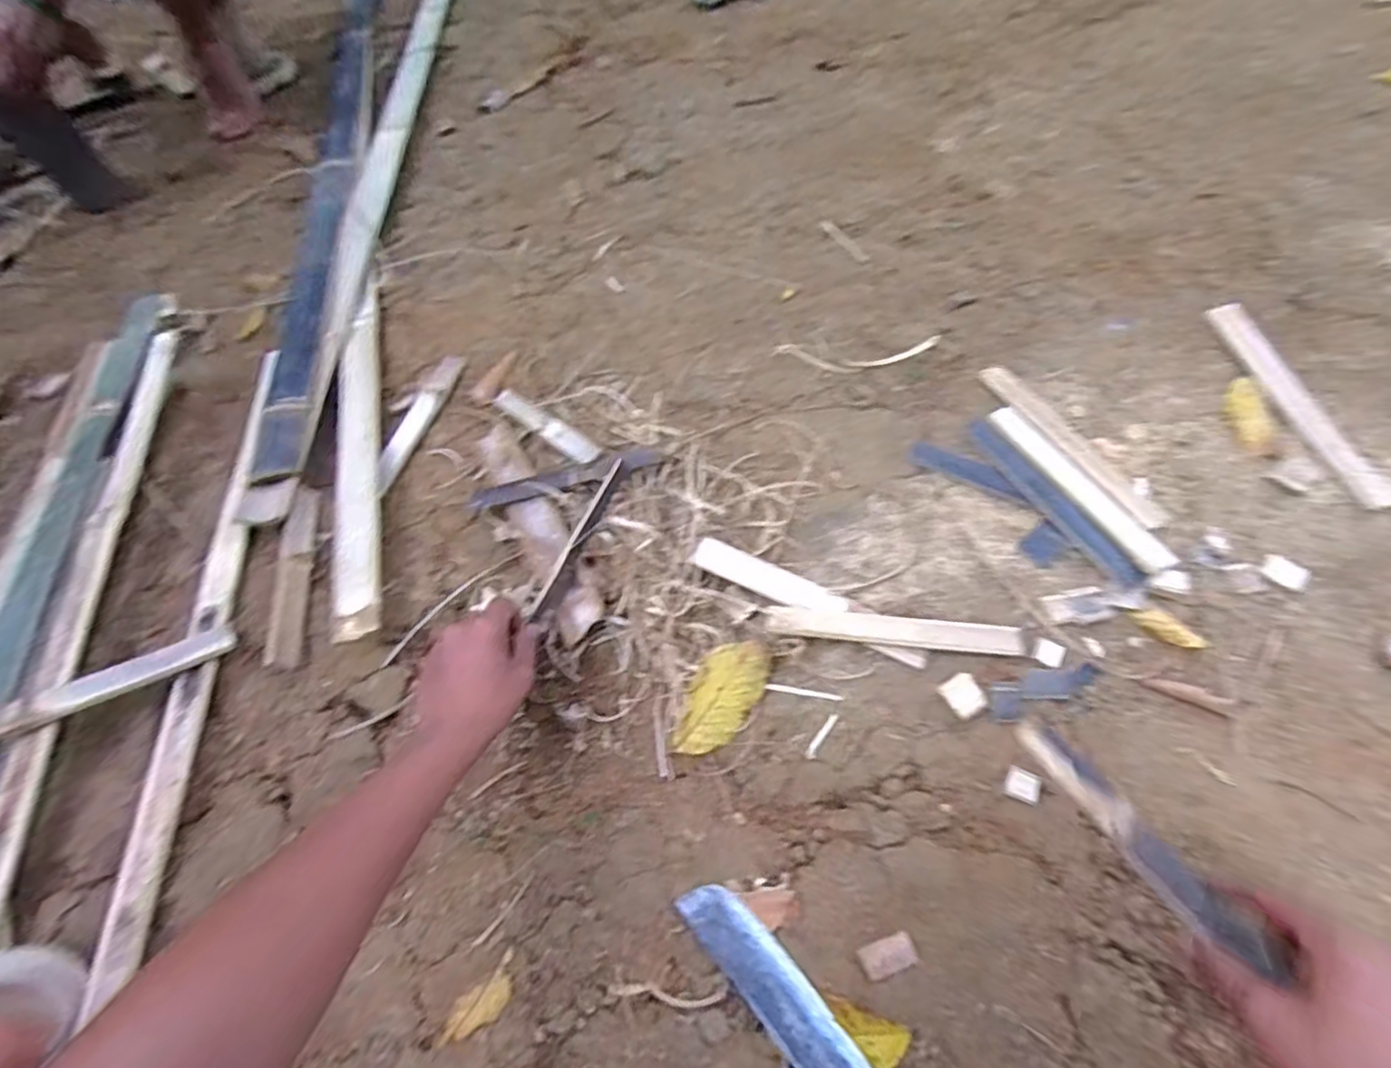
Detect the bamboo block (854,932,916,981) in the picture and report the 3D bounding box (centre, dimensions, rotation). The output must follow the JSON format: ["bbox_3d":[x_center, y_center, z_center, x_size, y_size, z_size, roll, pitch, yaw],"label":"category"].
[{"bbox_3d":[0.133,0.293,0.436,0.038,0.004,0.020,-20,59,-8],"label":"bamboo block"}]

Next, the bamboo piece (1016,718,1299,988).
[{"bbox_3d":[0.276,0.187,0.401,0.029,0.014,0.171,-24,40,-10],"label":"bamboo piece"}]

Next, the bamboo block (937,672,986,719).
[{"bbox_3d":[0.219,0.132,0.513,0.029,0.008,0.032,-27,61,-12],"label":"bamboo block"}]

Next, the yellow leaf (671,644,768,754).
[{"bbox_3d":[0.021,0.138,0.529,0.057,0.013,0.104,22,80,25],"label":"yellow leaf"}]

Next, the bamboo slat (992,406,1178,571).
[{"bbox_3d":[0.359,-0.047,0.594,0.031,0.009,0.206,-29,63,-9],"label":"bamboo slat"}]

